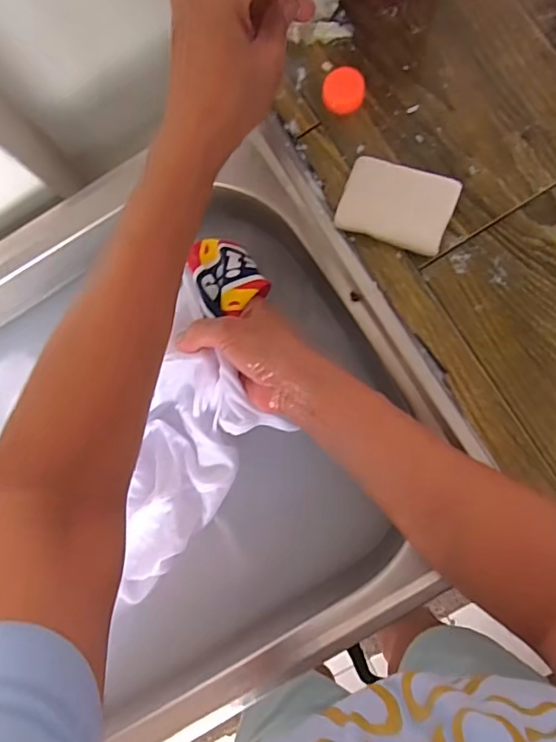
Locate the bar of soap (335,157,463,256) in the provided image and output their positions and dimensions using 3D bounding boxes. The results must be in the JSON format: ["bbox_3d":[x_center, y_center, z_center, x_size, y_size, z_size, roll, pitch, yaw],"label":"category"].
[{"bbox_3d":[0.087,-0.122,0.373,0.078,0.016,0.055,21,87,8],"label":"bar of soap"}]

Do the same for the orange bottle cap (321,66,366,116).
[{"bbox_3d":[0.051,-0.216,0.389,0.031,0.013,0.030,-1,84,7],"label":"orange bottle cap"}]

